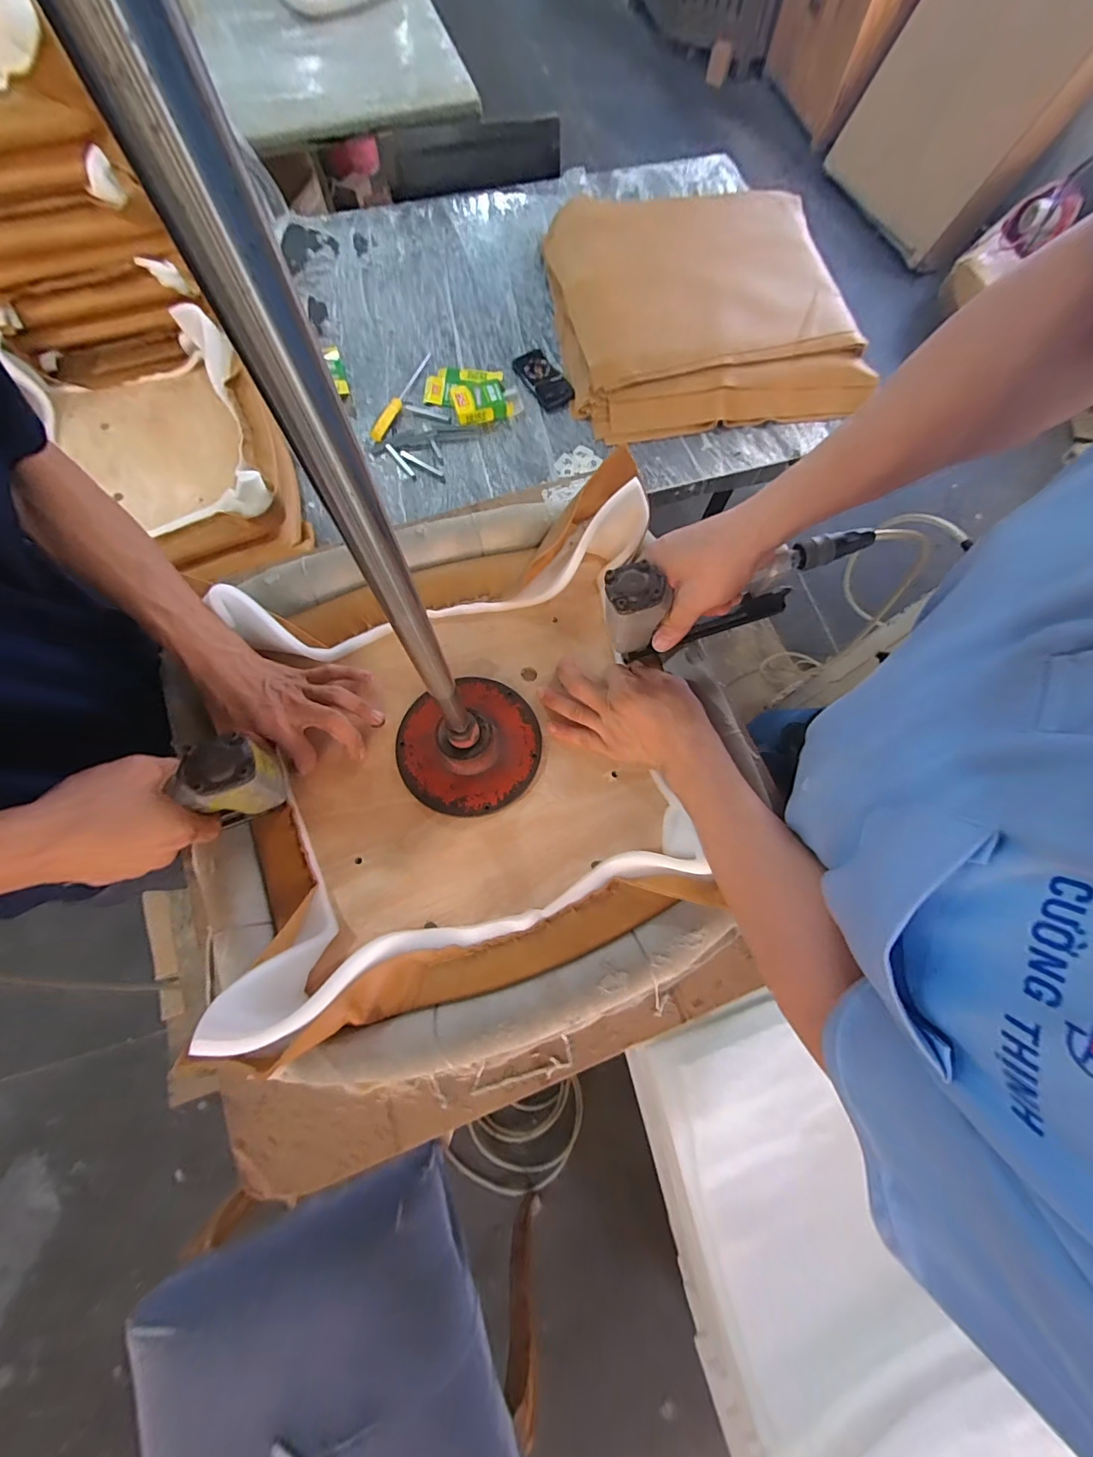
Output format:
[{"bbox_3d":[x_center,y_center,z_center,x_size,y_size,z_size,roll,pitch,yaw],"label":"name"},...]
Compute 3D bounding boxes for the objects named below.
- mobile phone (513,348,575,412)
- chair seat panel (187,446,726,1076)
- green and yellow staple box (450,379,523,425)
[{"bbox_3d":[-0.008,-0.789,1.081,0.074,0.014,0.182,-33,78,2],"label":"mobile phone"},{"bbox_3d":[-0.074,0.005,0.460,0.420,0.110,0.463,-11,74,-5],"label":"chair seat panel"},{"bbox_3d":[-0.129,-0.720,1.051,0.146,0.033,0.084,-12,74,-5],"label":"green and yellow staple box"}]

